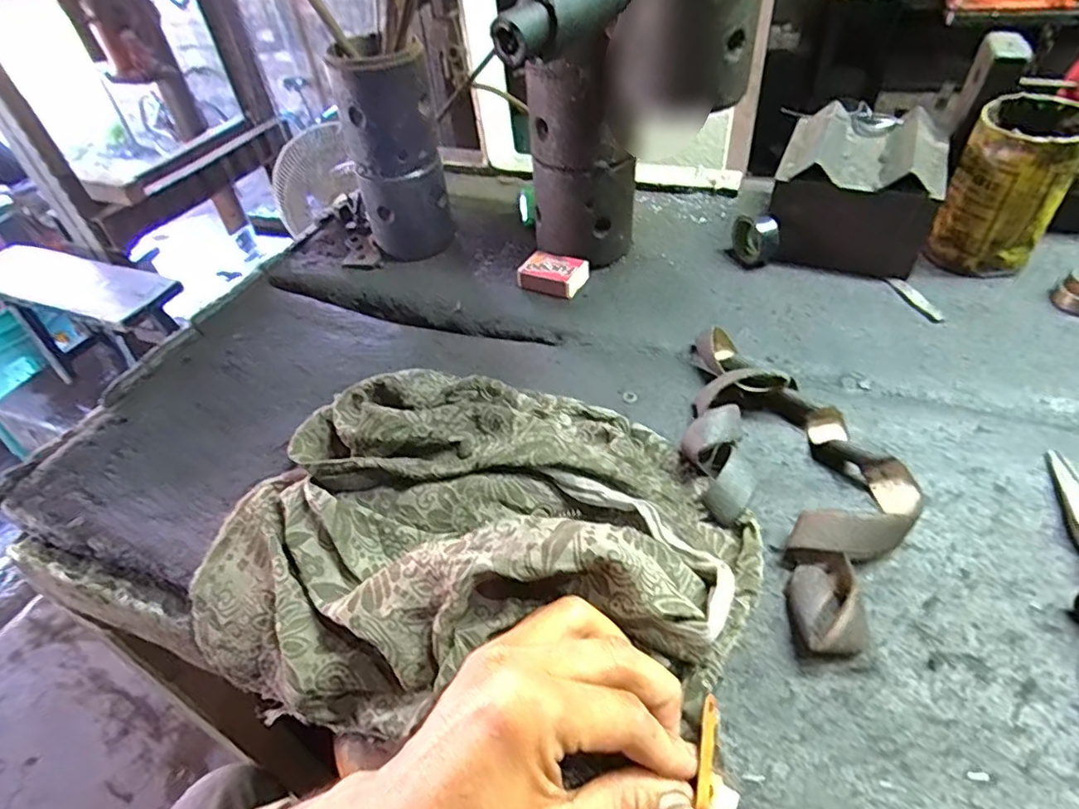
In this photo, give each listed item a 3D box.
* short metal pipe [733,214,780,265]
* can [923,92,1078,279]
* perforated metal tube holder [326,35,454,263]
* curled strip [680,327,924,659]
[{"bbox_3d":[0.188,-0.146,0.513,0.016,0.042,0.041,-22,46,-14],"label":"short metal pipe"},{"bbox_3d":[0.361,-0.164,0.454,0.071,0.116,0.069,27,53,30],"label":"can"},{"bbox_3d":[-0.128,-0.221,0.528,0.080,0.173,0.074,-15,45,-8],"label":"perforated metal tube holder"},{"bbox_3d":[0.145,0.027,0.354,0.108,0.028,0.218,-17,45,-10],"label":"curled strip"}]

